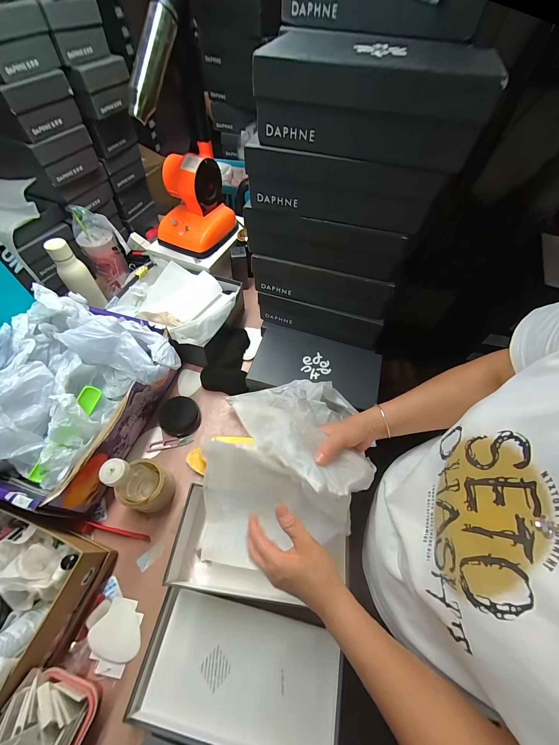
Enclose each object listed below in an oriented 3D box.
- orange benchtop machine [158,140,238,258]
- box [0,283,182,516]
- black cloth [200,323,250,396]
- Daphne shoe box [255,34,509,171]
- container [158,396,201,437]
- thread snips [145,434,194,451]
[{"bbox_3d":[-0.247,-0.488,0.807,0.176,0.209,0.201,21,59,11],"label":"orange benchtop machine"},{"bbox_3d":[-0.419,0.043,0.561,0.284,0.218,0.380,26,60,14],"label":"box"},{"bbox_3d":[-0.141,-0.041,0.735,0.114,0.074,0.184,2,57,-1],"label":"black cloth"},{"bbox_3d":[0.134,-0.406,0.401,0.288,0.105,0.202,15,58,7],"label":"Daphne shoe box"},{"bbox_3d":[-0.235,0.103,0.655,0.091,0.040,0.086,1,57,-2],"label":"container"},{"bbox_3d":[-0.254,0.165,0.644,0.104,0.004,0.023,-10,58,-9],"label":"thread snips"}]

